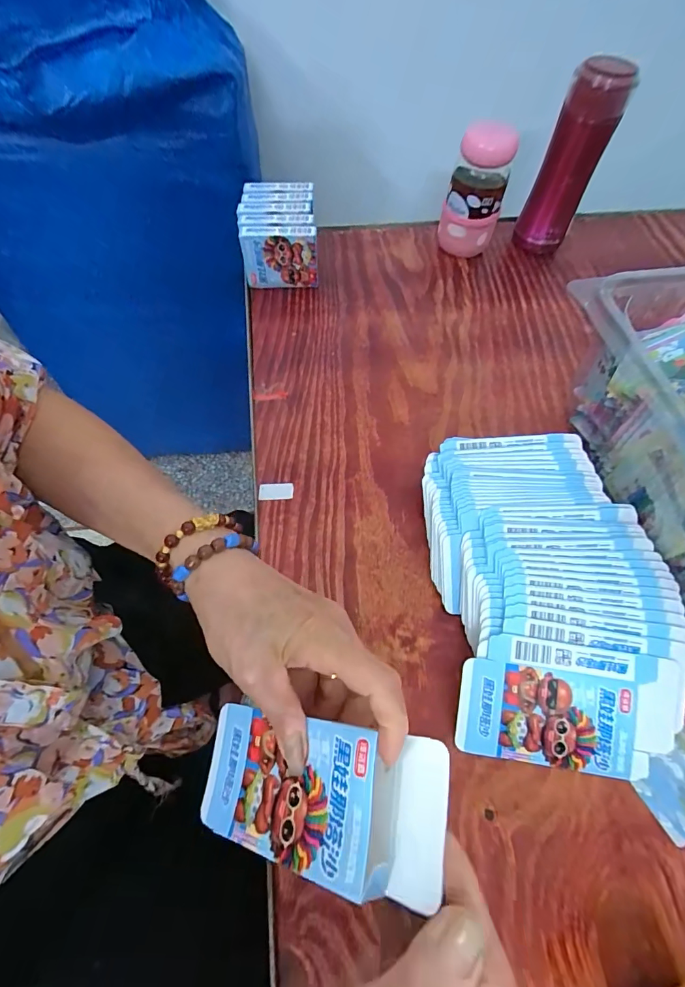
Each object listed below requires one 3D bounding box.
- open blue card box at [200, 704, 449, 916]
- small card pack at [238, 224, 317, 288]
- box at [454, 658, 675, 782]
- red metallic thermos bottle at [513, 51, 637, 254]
[{"bbox_3d":[-0.020,0.160,0.218,0.145,0.022,0.064,-8,57,28],"label":"open blue card box"},{"bbox_3d":[-0.079,-0.296,0.512,0.091,0.068,0.024,1,61,0],"label":"small card pack"},{"bbox_3d":[0.156,0.159,0.284,0.144,0.007,0.064,8,86,4],"label":"box"},{"bbox_3d":[0.280,-0.407,0.504,0.063,0.189,0.058,15,62,8],"label":"red metallic thermos bottle"}]

